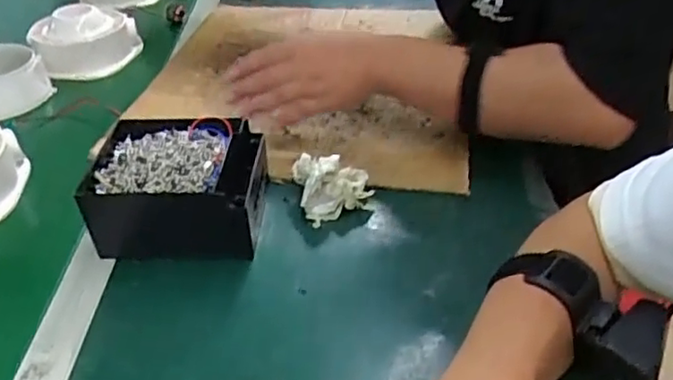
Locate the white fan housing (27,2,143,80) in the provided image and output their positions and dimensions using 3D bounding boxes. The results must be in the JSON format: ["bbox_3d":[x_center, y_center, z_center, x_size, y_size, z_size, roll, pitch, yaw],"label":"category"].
[{"bbox_3d":[-0.355,-0.221,0.897,0.141,0.077,0.113,-15,38,-18],"label":"white fan housing"}]

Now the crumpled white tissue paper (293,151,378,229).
[{"bbox_3d":[-0.003,-0.009,0.612,0.072,0.041,0.067,-9,36,-10],"label":"crumpled white tissue paper"}]

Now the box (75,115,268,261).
[{"bbox_3d":[-0.143,-0.005,0.584,0.149,0.073,0.127,-1,36,1],"label":"box"}]

